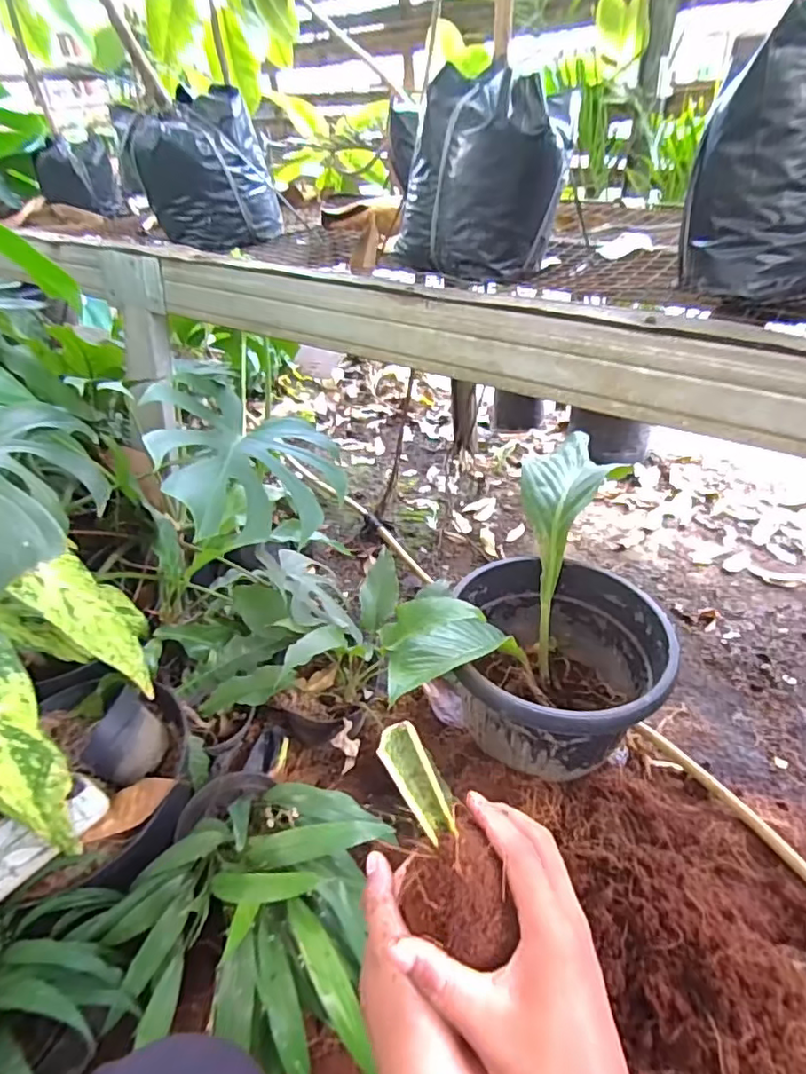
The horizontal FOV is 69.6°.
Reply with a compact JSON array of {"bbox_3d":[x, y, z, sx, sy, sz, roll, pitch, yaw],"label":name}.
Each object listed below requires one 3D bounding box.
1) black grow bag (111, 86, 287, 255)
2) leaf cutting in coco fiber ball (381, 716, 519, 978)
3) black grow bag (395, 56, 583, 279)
[{"bbox_3d":[-0.303,-0.536,0.855,0.164,0.178,0.153,20,40,27],"label":"black grow bag"},{"bbox_3d":[0.019,0.167,0.333,0.052,0.132,0.053,-19,1,-24],"label":"leaf cutting in coco fiber ball"},{"bbox_3d":[0.092,-0.417,0.678,0.173,0.181,0.134,20,40,27],"label":"black grow bag"}]

